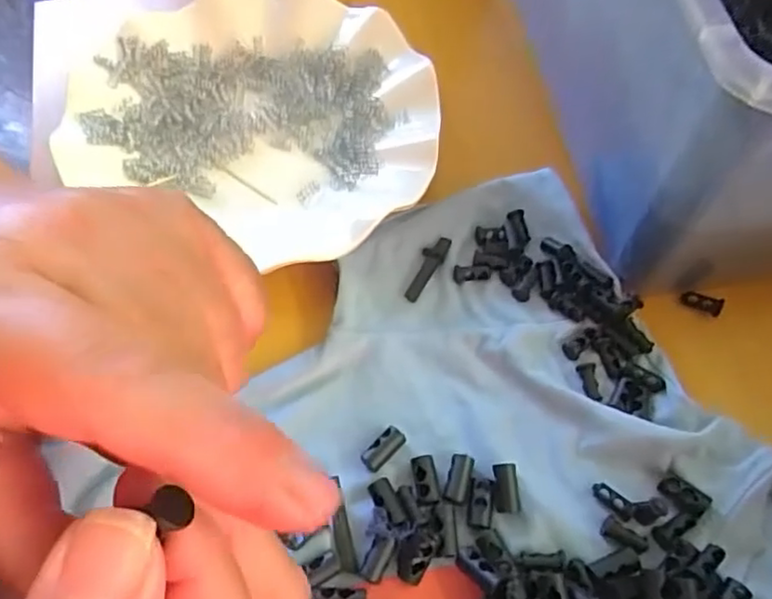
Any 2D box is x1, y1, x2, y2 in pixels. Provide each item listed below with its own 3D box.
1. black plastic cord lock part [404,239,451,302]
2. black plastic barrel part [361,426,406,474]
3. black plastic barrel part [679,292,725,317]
[{"bbox_3d":[0.019,-0.014,0.291,0.011,0.007,0.034,22,64,12],"label":"black plastic cord lock part"},{"bbox_3d":[-0.001,0.059,0.249,0.008,0.007,0.019,38,69,19],"label":"black plastic barrel part"},{"bbox_3d":[0.142,0.001,0.284,0.017,0.007,0.005,24,65,13],"label":"black plastic barrel part"}]

